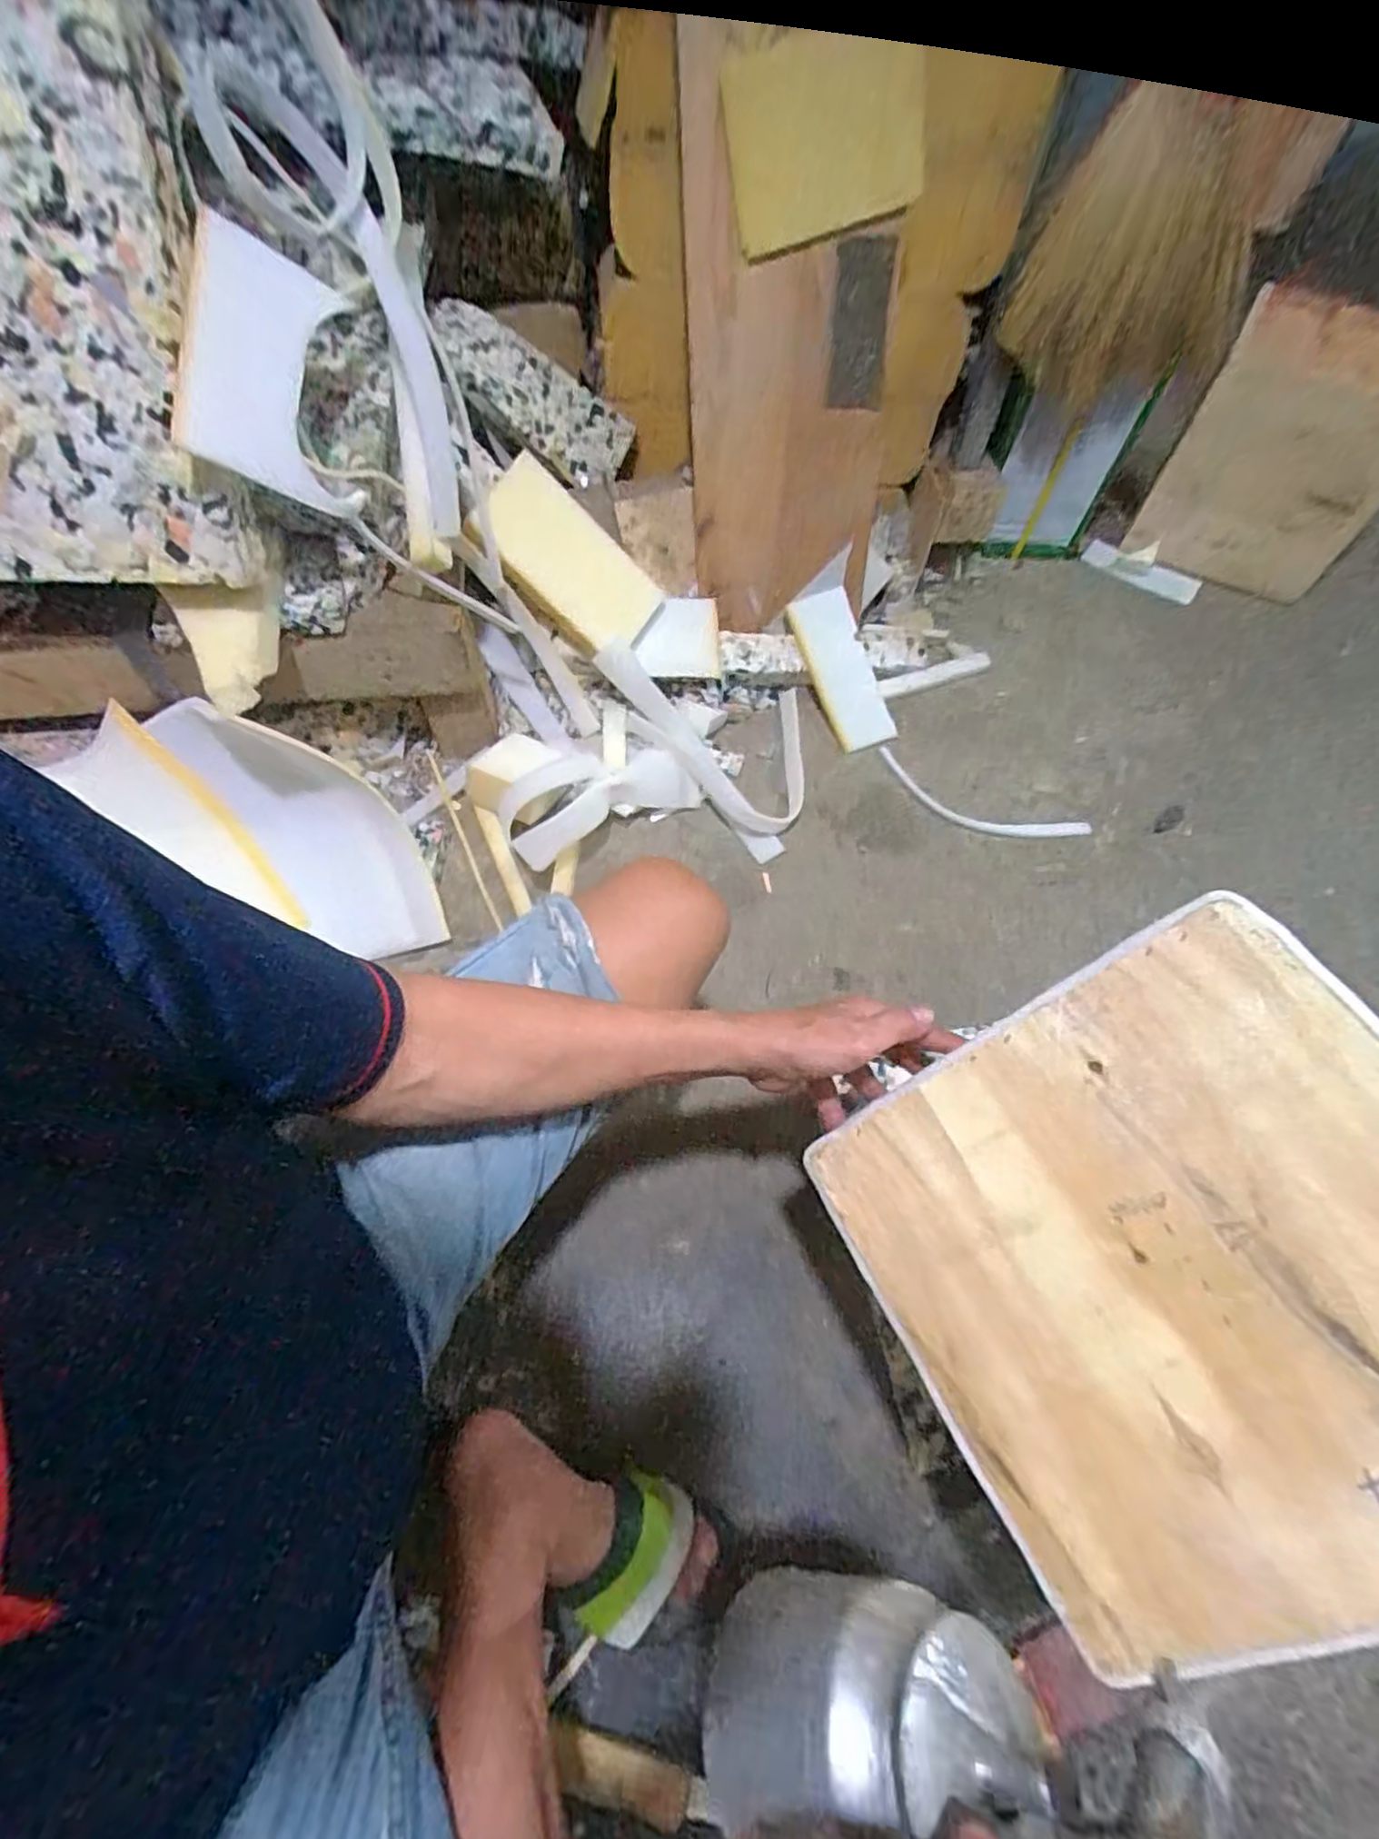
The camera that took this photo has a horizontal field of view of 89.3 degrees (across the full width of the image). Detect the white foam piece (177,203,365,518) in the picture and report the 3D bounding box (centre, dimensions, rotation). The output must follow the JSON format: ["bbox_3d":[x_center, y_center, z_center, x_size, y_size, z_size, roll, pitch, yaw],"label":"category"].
[{"bbox_3d":[-0.378,-0.502,0.654,0.151,0.189,0.046,15,13,-22],"label":"white foam piece"}]

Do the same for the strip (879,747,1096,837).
[{"bbox_3d":[0.391,-0.154,0.952,0.292,0.010,0.073,24,62,11],"label":"strip"}]

